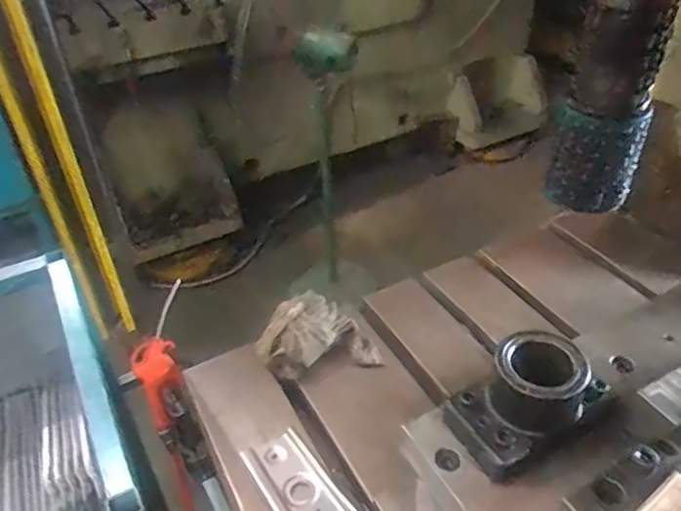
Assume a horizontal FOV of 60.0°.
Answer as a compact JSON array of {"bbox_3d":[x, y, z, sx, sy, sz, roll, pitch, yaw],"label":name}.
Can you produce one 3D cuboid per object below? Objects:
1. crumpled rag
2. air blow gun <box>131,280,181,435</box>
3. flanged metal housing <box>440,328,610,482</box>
[{"bbox_3d":[-0.037,0.119,0.877,0.174,0.057,0.116,-9,39,-9],"label":"crumpled rag"},{"bbox_3d":[-0.266,0.155,0.879,0.067,0.217,0.035,6,9,11],"label":"air blow gun"},{"bbox_3d":[0.154,0.114,0.482,0.122,0.073,0.075,-23,43,-24],"label":"flanged metal housing"}]

